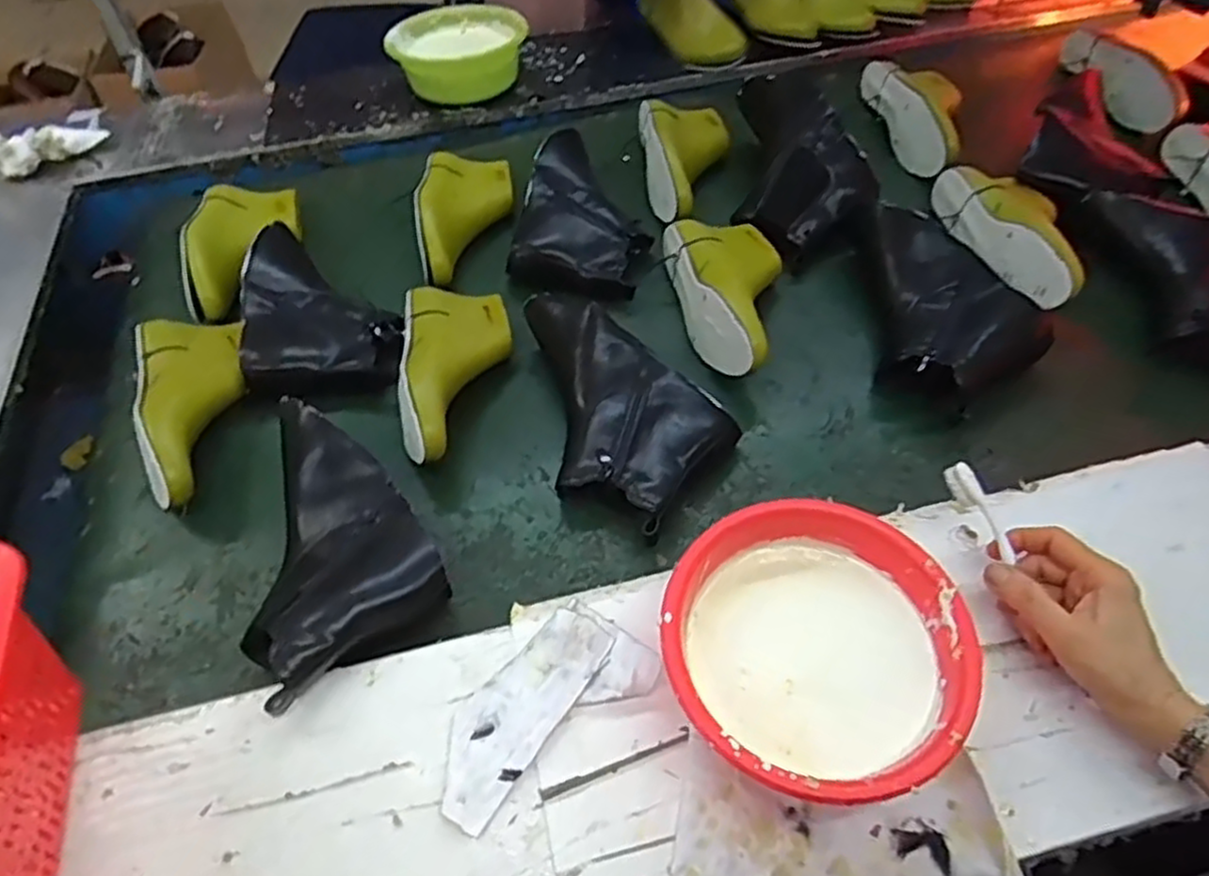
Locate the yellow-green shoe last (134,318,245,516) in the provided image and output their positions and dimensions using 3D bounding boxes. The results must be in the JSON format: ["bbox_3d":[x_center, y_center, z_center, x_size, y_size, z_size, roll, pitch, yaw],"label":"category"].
[{"bbox_3d":[-0.387,-0.028,0.717,0.094,0.080,0.220,-17,54,-9],"label":"yellow-green shoe last"}]

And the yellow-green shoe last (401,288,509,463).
[{"bbox_3d":[-0.144,-0.074,0.724,0.101,0.060,0.224,-7,53,-1],"label":"yellow-green shoe last"}]

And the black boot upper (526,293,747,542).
[{"bbox_3d":[-0.010,-0.031,0.688,0.243,0.069,0.150,35,62,26],"label":"black boot upper"}]

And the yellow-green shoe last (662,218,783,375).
[{"bbox_3d":[0.122,-0.150,0.765,0.120,0.074,0.223,1,53,5],"label":"yellow-green shoe last"}]

